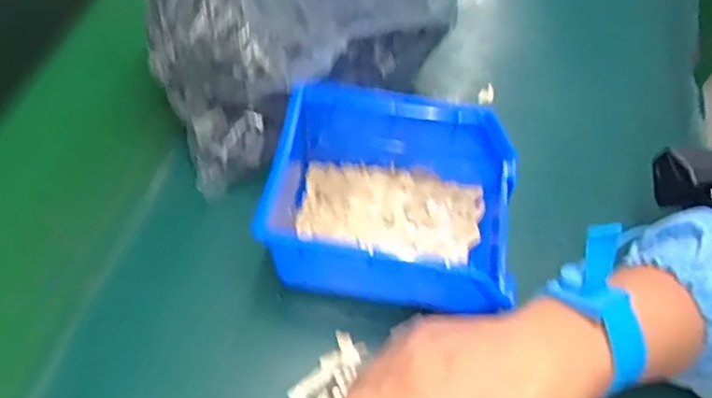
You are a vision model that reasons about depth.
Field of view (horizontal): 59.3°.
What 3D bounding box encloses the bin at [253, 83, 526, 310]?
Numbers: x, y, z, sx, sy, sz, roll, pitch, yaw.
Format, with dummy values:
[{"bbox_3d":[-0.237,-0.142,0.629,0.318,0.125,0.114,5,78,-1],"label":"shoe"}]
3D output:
[{"bbox_3d":[0.019,0.003,0.364,0.149,0.072,0.109,8,55,5],"label":"bin"}]

